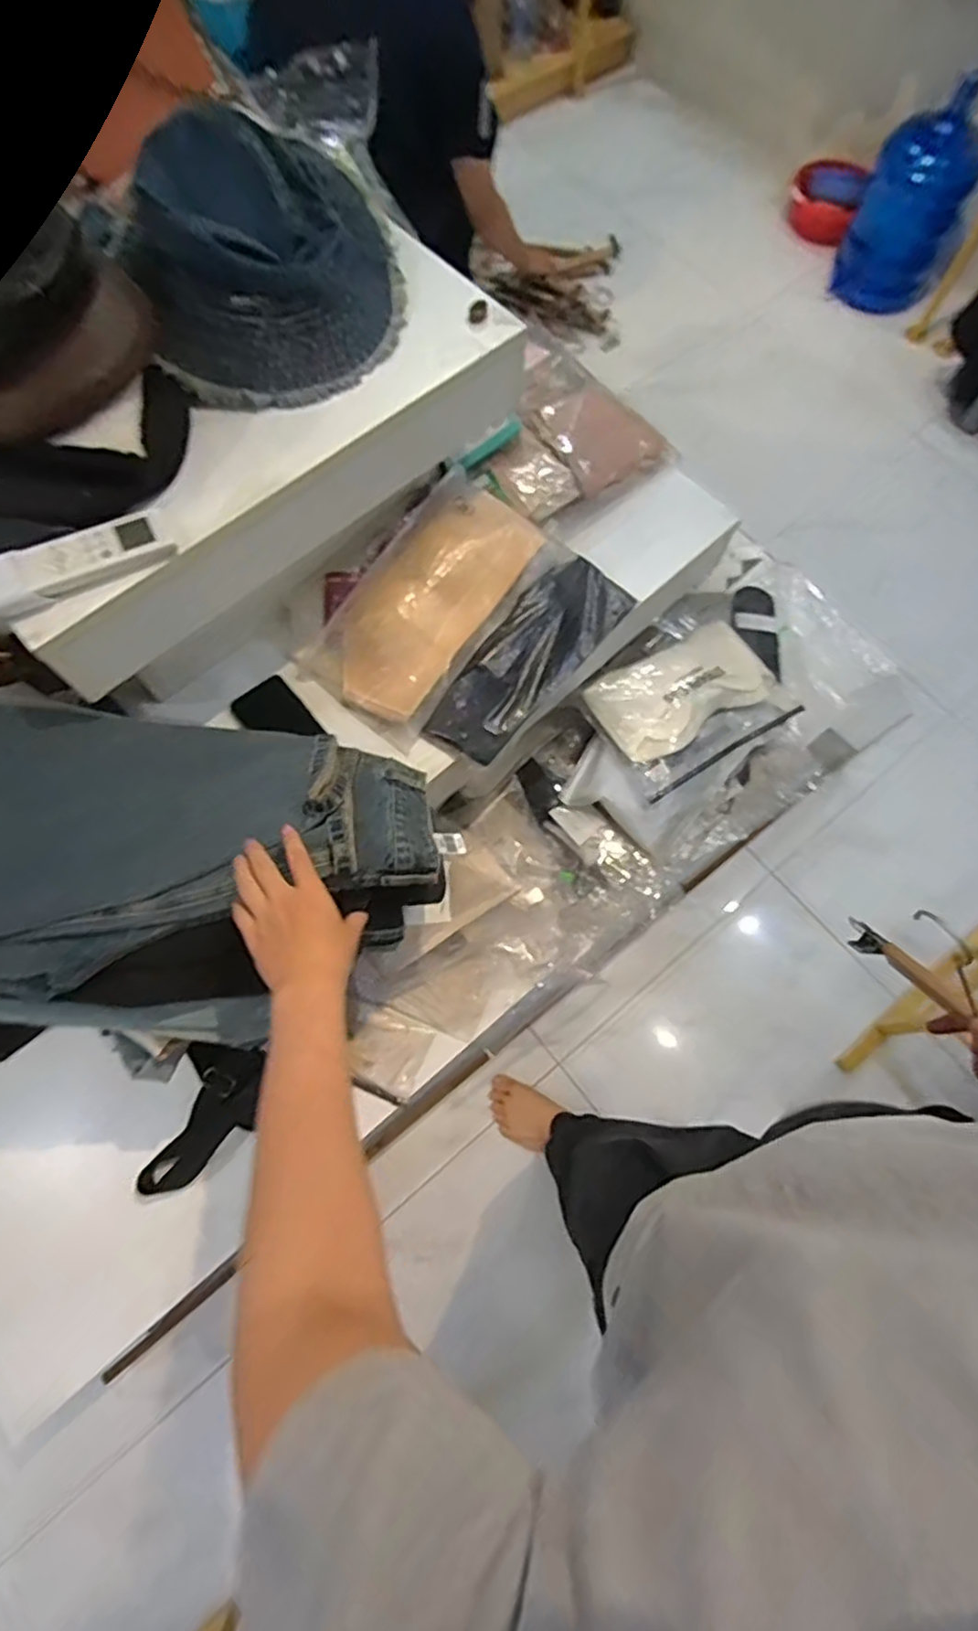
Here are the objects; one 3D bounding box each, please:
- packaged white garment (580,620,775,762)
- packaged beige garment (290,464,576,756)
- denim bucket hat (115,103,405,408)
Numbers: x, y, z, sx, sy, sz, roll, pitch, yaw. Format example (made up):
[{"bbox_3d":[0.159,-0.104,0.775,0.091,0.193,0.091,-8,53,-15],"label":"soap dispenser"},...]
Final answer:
[{"bbox_3d":[0.309,-0.200,1.117,0.303,0.057,0.155,-31,74,-11],"label":"packaged white garment"},{"bbox_3d":[-0.076,-0.283,0.941,0.202,0.089,0.348,37,74,11],"label":"packaged beige garment"},{"bbox_3d":[-0.214,-0.544,0.684,0.256,0.136,0.216,-16,71,-7],"label":"denim bucket hat"}]

